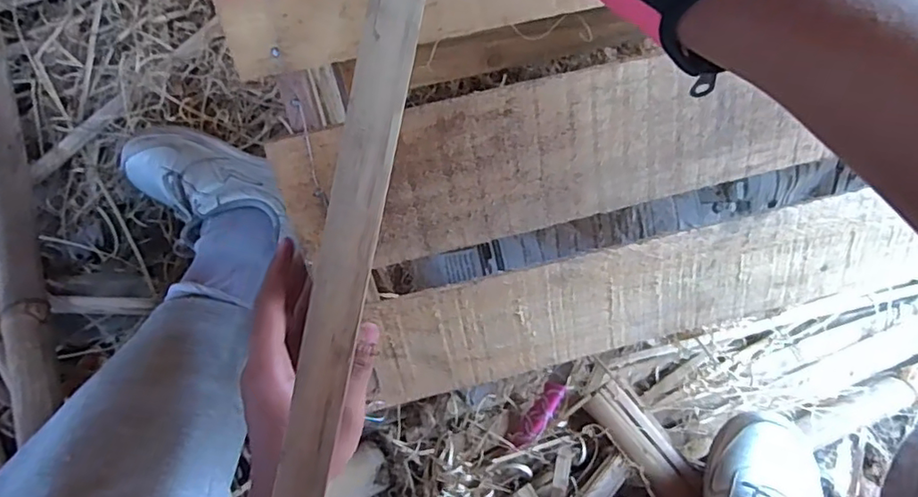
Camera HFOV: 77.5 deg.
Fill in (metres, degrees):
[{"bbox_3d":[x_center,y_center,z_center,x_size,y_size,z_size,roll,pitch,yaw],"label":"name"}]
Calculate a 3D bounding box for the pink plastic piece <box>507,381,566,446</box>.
[{"bbox_3d":[0.089,0.184,0.631,0.026,0.027,0.084,36,99,11],"label":"pink plastic piece"}]

